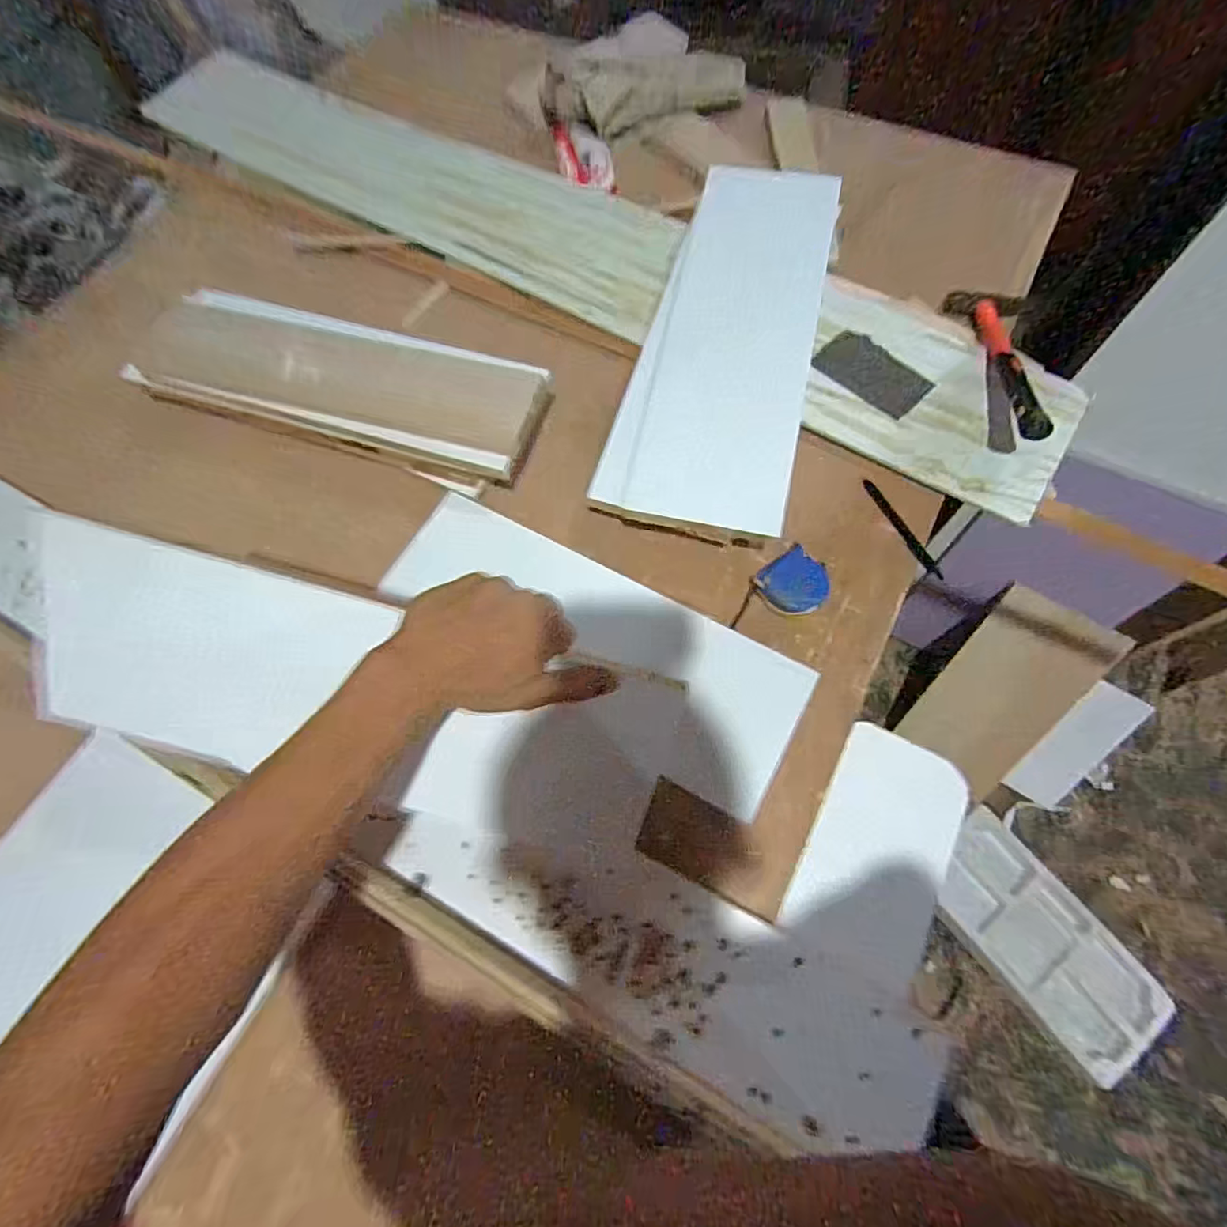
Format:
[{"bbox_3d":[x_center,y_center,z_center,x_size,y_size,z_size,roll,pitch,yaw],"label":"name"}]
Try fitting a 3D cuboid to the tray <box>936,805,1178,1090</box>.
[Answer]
[{"bbox_3d":[0.859,0.649,1.117,0.227,0.042,0.459,-37,73,-11],"label":"tray"}]

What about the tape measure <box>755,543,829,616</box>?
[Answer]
[{"bbox_3d":[0.191,-0.031,0.585,0.063,0.027,0.065,-1,69,2],"label":"tape measure"}]

